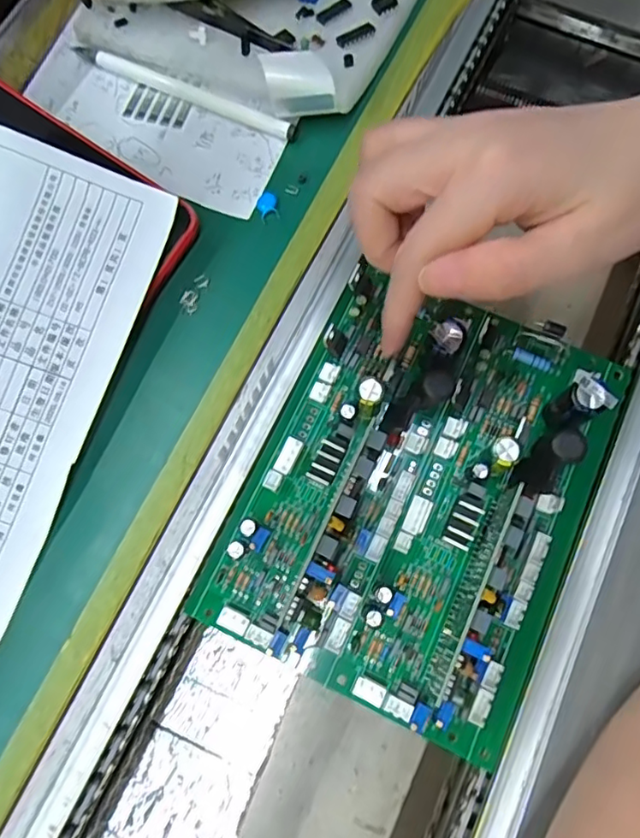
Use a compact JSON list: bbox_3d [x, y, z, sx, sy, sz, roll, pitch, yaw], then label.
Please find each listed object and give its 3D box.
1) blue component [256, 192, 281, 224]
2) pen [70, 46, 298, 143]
[{"bbox_3d":[-0.025,-0.101,0.265,0.009,0.004,0.016,-17,72,-8],"label":"blue component"},{"bbox_3d":[-0.069,-0.168,0.283,0.128,0.010,0.010,26,71,7],"label":"pen"}]

